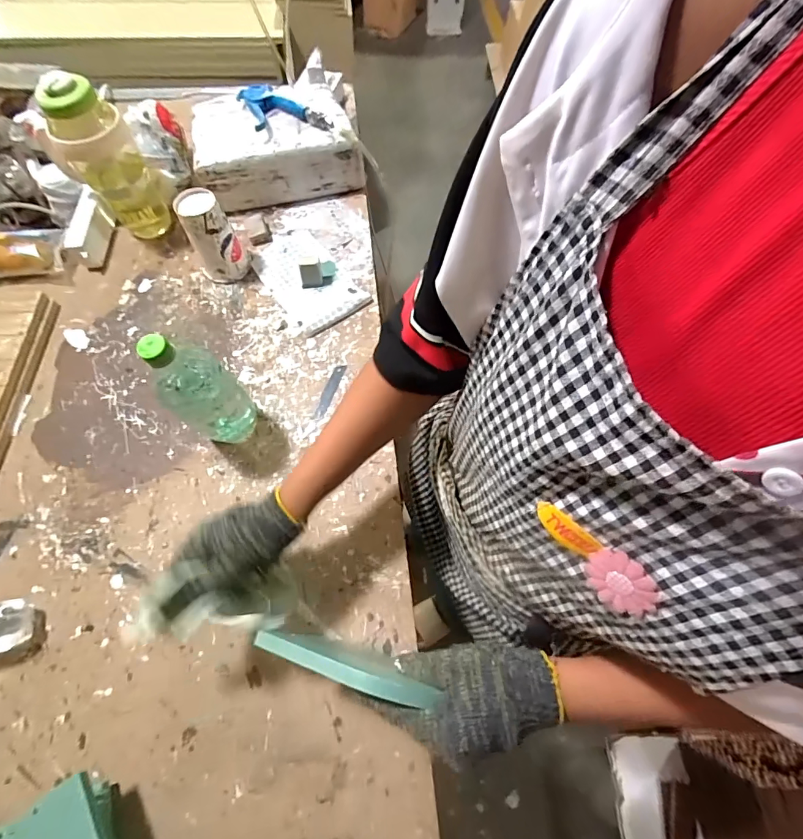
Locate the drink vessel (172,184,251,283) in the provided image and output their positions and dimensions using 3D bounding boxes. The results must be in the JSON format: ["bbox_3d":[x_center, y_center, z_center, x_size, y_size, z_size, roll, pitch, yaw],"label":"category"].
[{"bbox_3d":[-0.310,-0.297,0.679,0.076,0.130,0.076,-34,69,-12],"label":"drink vessel"}]

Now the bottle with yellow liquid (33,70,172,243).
[{"bbox_3d":[-0.488,-0.429,0.692,0.110,0.234,0.089,-33,69,-12],"label":"bottle with yellow liquid"}]

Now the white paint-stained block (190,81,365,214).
[{"bbox_3d":[-0.235,-0.524,0.791,0.295,0.106,0.206,-10,66,-2],"label":"white paint-stained block"}]

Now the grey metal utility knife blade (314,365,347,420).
[{"bbox_3d":[-0.109,-0.042,0.623,0.020,0.005,0.093,17,72,11],"label":"grey metal utility knife blade"}]

